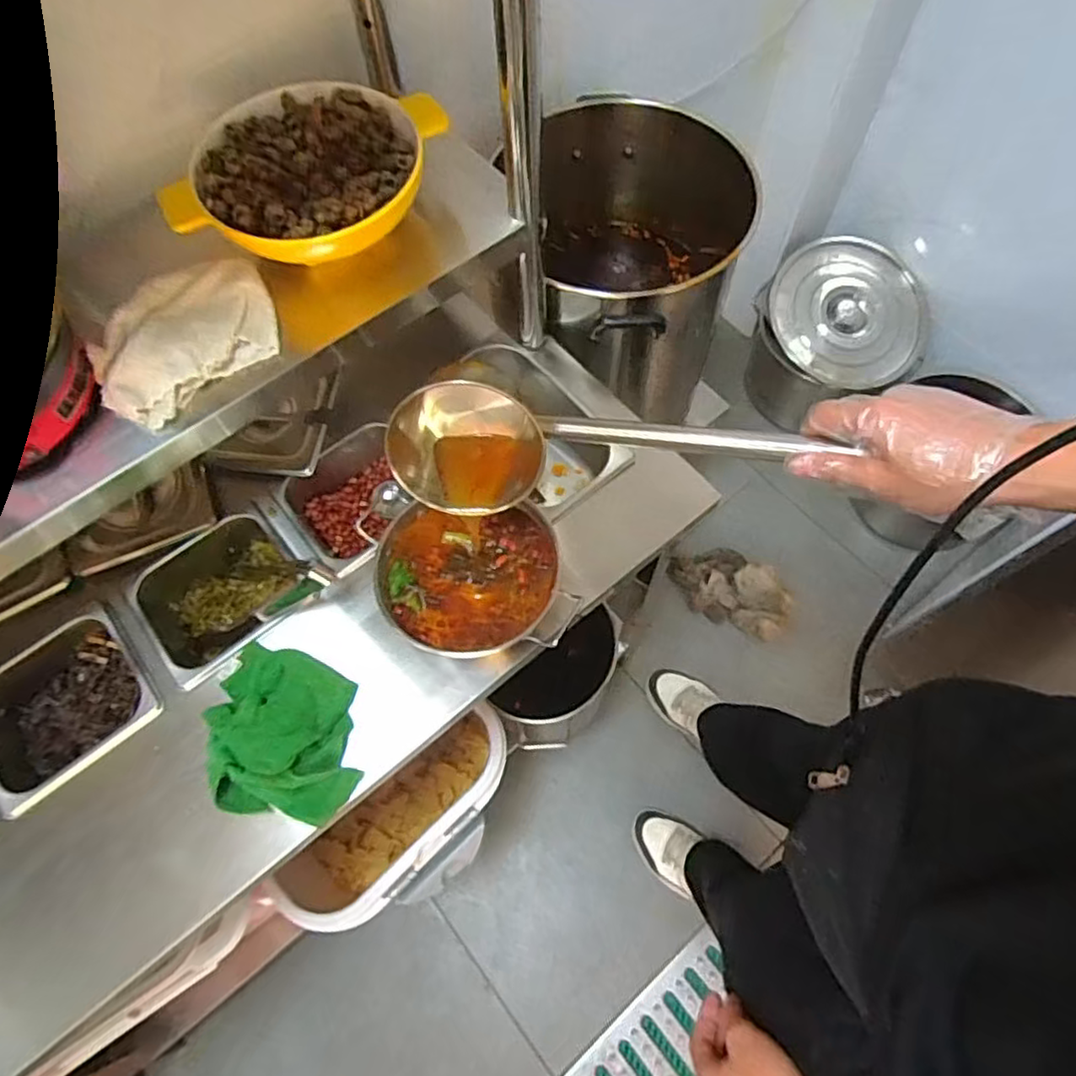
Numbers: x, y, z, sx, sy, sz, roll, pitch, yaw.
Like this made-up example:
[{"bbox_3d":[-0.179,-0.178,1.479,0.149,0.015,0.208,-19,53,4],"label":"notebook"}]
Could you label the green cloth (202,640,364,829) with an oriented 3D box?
[{"bbox_3d":[-0.252,0.188,0.658,0.157,0.047,0.160,8,66,5],"label":"green cloth"}]

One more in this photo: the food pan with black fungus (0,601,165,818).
[{"bbox_3d":[-0.509,0.179,0.721,0.176,0.075,0.173,-37,70,-14],"label":"food pan with black fungus"}]

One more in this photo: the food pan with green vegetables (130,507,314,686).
[{"bbox_3d":[-0.364,0.066,0.778,0.176,0.087,0.160,-41,71,-16],"label":"food pan with green vegetables"}]

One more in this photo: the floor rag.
[{"bbox_3d":[0.435,0.110,1.513,0.270,0.043,0.170,27,69,13],"label":"floor rag"}]

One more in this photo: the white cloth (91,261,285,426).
[{"bbox_3d":[-0.326,-0.187,0.609,0.169,0.033,0.113,-39,70,-15],"label":"white cloth"}]

